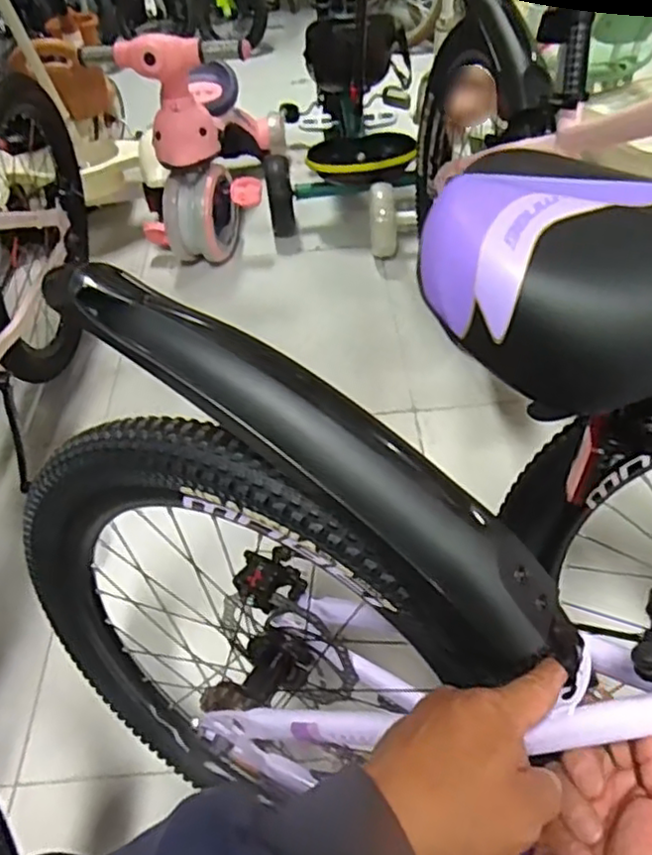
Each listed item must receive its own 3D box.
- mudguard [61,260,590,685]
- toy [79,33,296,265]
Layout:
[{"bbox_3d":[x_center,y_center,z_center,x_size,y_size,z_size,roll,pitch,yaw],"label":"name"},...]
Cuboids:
[{"bbox_3d":[-0.002,0.020,0.415,0.401,0.048,0.067,38,57,6],"label":"mudguard"},{"bbox_3d":[-0.263,-0.698,1.535,0.342,0.467,0.472,-2,46,4],"label":"toy"}]

